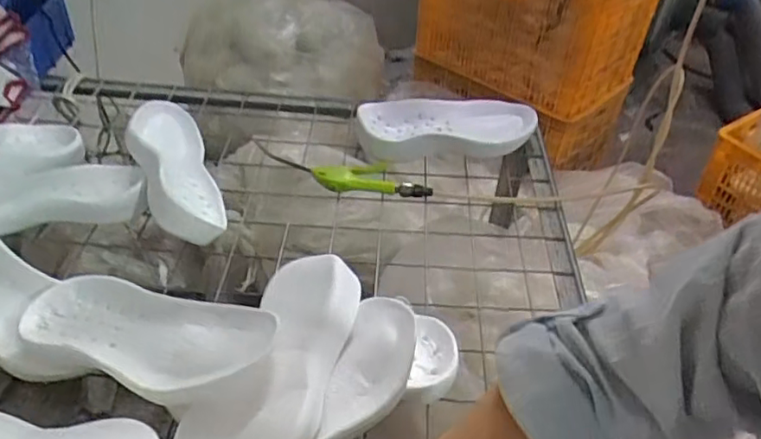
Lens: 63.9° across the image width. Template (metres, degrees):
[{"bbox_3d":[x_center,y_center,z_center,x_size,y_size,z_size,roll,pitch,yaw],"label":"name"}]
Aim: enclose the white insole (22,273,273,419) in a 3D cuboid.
[{"bbox_3d":[-0.233,0.109,0.610,0.293,0.070,0.117,21,43,19],"label":"white insole"}]

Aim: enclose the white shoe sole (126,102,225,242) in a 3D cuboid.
[{"bbox_3d":[-0.296,-0.072,0.873,0.114,0.059,0.307,23,27,-40],"label":"white shoe sole"}]

